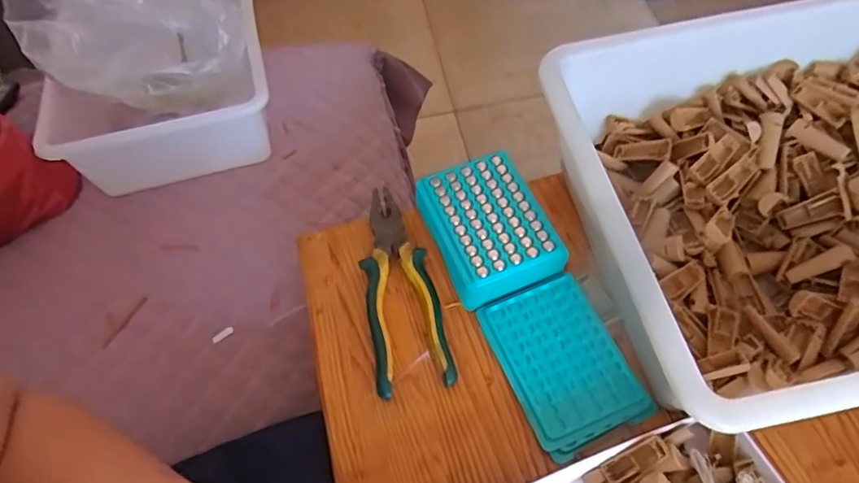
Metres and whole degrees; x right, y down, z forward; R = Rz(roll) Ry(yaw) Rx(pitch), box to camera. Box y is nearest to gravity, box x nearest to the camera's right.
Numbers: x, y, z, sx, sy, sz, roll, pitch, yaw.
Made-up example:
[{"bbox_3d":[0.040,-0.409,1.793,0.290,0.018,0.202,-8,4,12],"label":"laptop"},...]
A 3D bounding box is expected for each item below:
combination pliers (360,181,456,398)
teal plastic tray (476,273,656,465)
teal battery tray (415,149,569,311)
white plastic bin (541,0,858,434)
[{"bbox_3d":[-0.029,0.039,0.495,0.062,0.029,0.194,-12,59,-3],"label":"combination pliers"},{"bbox_3d":[0.109,0.099,0.459,0.093,0.018,0.132,-21,60,-8],"label":"teal plastic tray"},{"bbox_3d":[0.052,-0.010,0.509,0.100,0.047,0.125,-20,60,-8],"label":"teal battery tray"},{"bbox_3d":[0.332,-0.041,0.451,0.418,0.111,0.325,-12,59,-3],"label":"white plastic bin"}]

